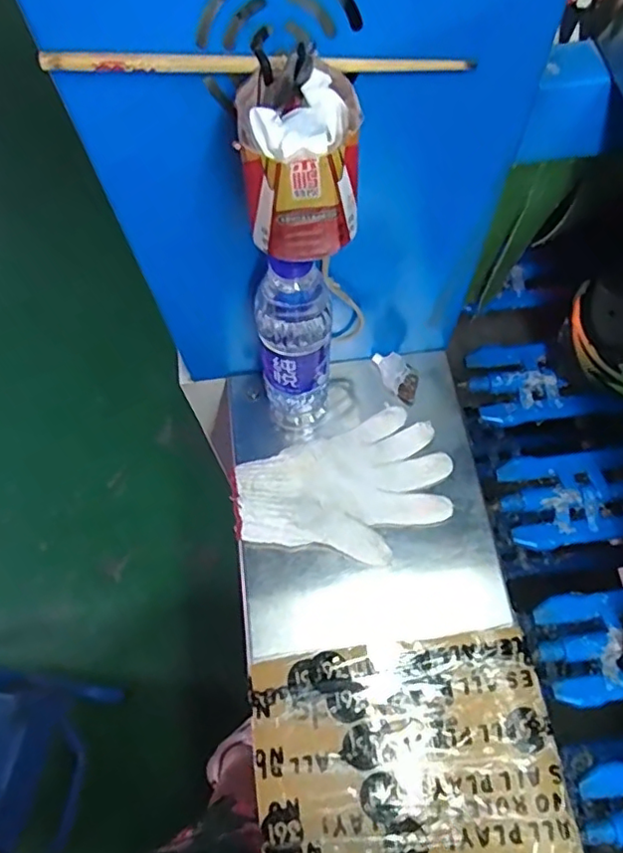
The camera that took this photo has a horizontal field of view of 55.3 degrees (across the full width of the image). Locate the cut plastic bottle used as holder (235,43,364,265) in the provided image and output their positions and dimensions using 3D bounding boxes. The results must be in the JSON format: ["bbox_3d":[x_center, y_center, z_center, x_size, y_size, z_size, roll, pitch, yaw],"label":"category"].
[{"bbox_3d":[-0.007,-0.152,0.340,0.062,0.088,0.066,-7,65,-2],"label":"cut plastic bottle used as holder"}]

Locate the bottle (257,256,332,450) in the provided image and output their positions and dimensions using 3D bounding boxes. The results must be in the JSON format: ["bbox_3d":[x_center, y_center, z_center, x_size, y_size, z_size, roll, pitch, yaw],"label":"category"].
[{"bbox_3d":[-0.014,-0.064,0.530,0.059,0.255,0.059,-3,67,0],"label":"bottle"}]

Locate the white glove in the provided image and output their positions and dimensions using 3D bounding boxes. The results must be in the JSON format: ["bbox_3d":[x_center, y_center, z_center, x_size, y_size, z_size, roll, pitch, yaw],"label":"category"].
[{"bbox_3d":[0.035,0.064,0.563,0.198,0.026,0.125,-23,68,-8],"label":"white glove"}]

